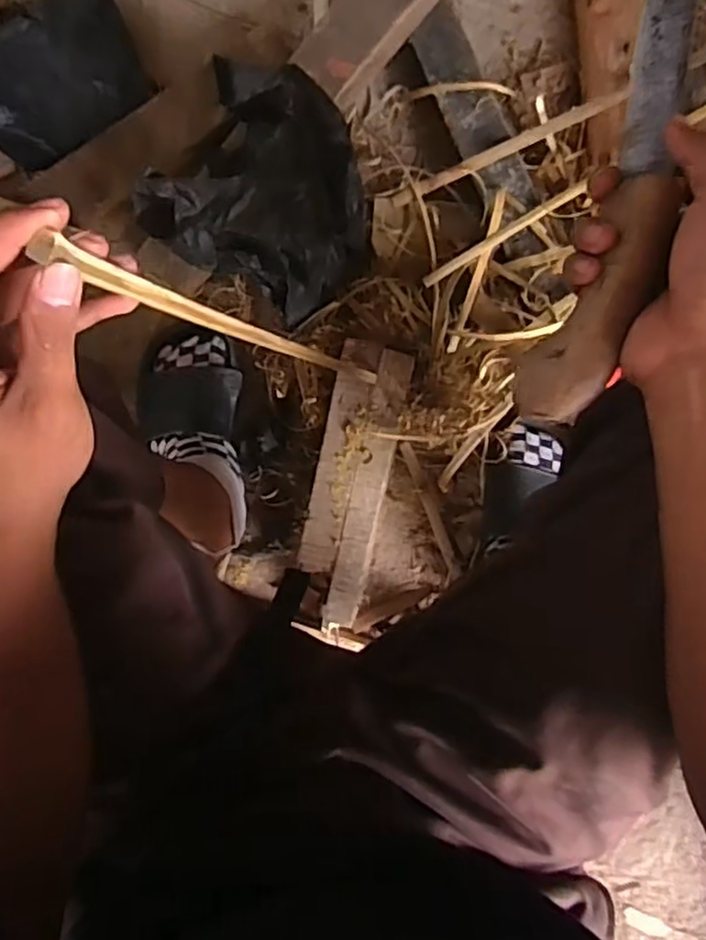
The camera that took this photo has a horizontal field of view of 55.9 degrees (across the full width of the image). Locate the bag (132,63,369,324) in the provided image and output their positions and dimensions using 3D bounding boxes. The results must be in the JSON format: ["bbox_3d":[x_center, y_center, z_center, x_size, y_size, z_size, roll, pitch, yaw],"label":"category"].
[{"bbox_3d":[-0.082,-0.268,0.658,0.194,0.173,0.181,33,96,-1],"label":"bag"}]

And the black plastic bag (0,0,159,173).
[{"bbox_3d":[-0.350,-0.434,0.716,0.225,0.088,0.170,-23,94,4],"label":"black plastic bag"}]

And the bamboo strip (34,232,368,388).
[{"bbox_3d":[-0.053,-0.085,0.439,0.011,0.397,0.012,20,97,17],"label":"bamboo strip"}]

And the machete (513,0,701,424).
[{"bbox_3d":[0.154,-0.195,0.356,0.044,0.051,0.349,15,83,1],"label":"machete"}]

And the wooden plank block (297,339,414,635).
[{"bbox_3d":[-0.002,0.022,0.750,0.082,0.074,0.316,13,96,1],"label":"wooden plank block"}]

